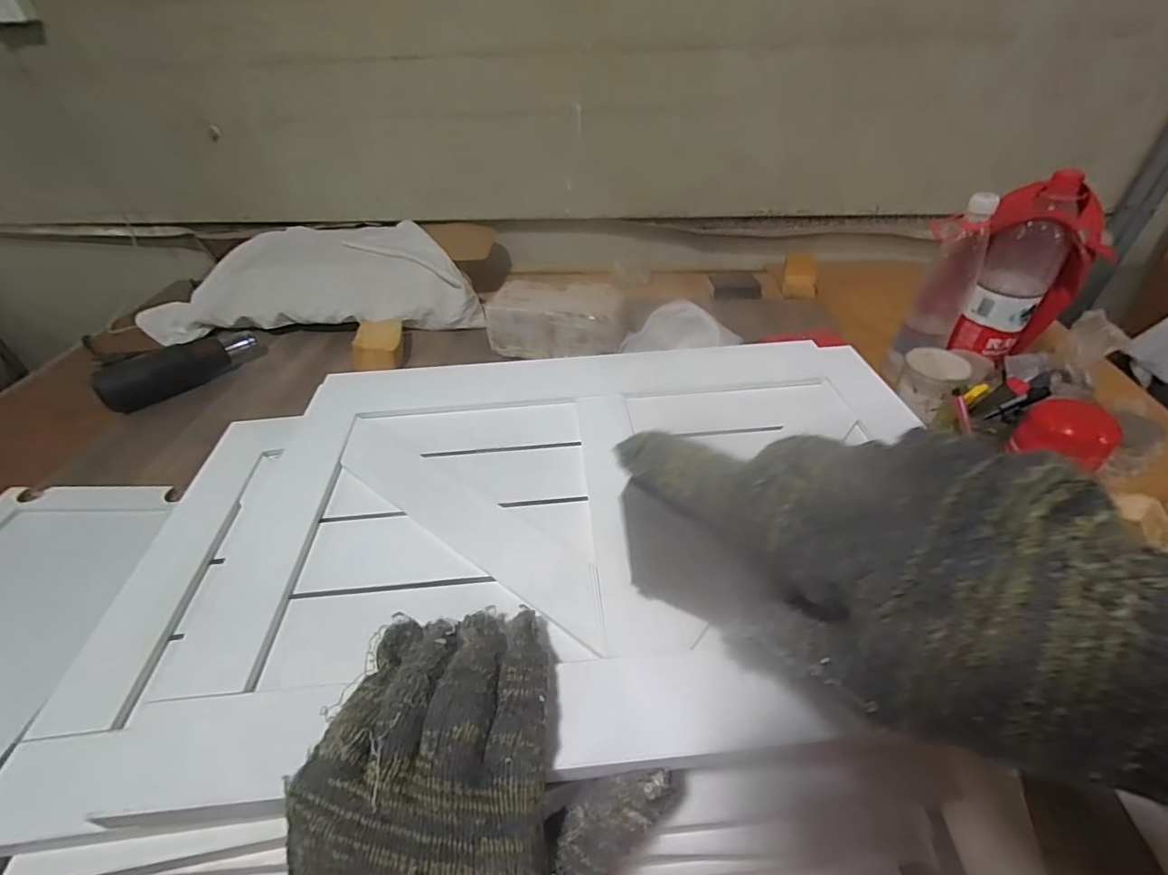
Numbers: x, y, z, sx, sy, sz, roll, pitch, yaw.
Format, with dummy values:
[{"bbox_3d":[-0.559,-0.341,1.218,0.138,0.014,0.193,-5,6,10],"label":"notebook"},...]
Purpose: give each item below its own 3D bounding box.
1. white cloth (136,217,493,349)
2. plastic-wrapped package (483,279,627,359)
[{"bbox_3d":[-0.558,-0.359,1.091,0.687,0.128,0.394,-3,41,-2],"label":"white cloth"},{"bbox_3d":[-0.047,-0.211,0.903,0.244,0.098,0.116,7,42,9],"label":"plastic-wrapped package"}]

